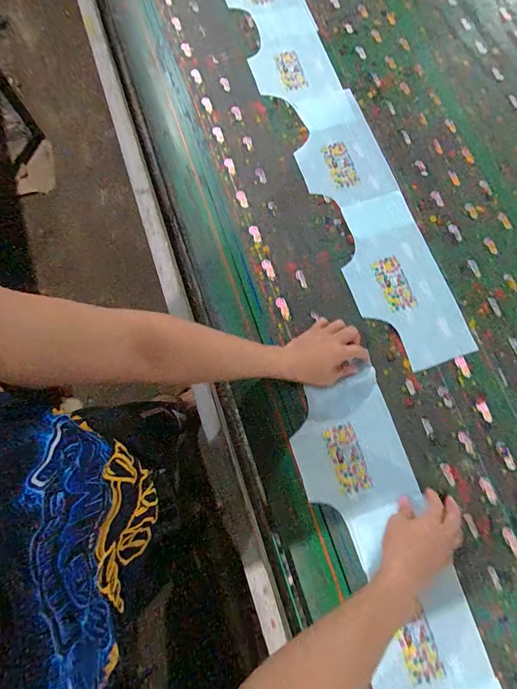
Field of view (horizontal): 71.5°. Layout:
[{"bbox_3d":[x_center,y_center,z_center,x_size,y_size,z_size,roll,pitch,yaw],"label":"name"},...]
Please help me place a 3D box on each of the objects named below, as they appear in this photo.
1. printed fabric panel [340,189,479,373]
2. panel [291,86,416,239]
[{"bbox_3d":[0.245,-0.118,0.642,0.163,0.006,0.328,-18,76,-6],"label":"printed fabric panel"},{"bbox_3d":[0.166,-0.353,0.702,0.165,0.007,0.324,-18,76,-6],"label":"panel"}]

